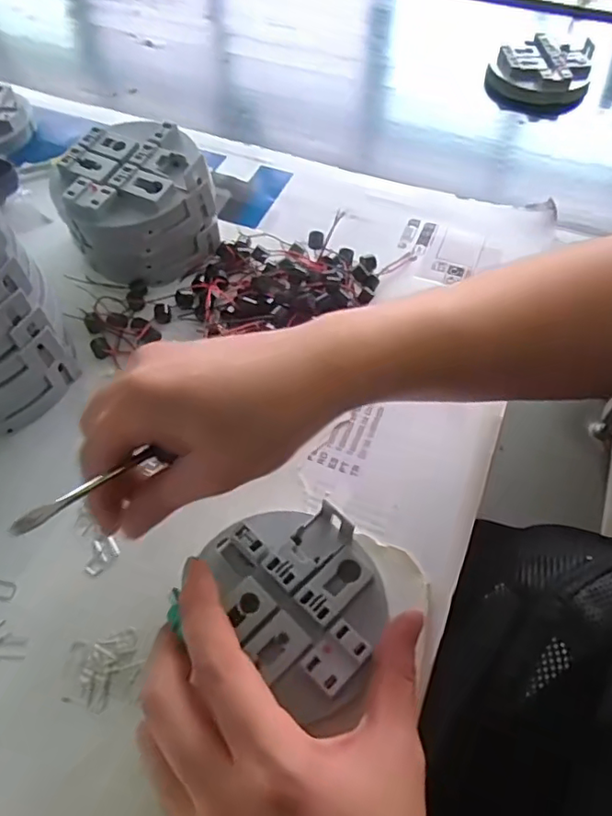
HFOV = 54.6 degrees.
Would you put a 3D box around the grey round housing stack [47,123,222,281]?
[{"bbox_3d":[-0.122,-0.144,0.427,0.099,0.077,0.091,0,56,0],"label":"grey round housing stack"}]

